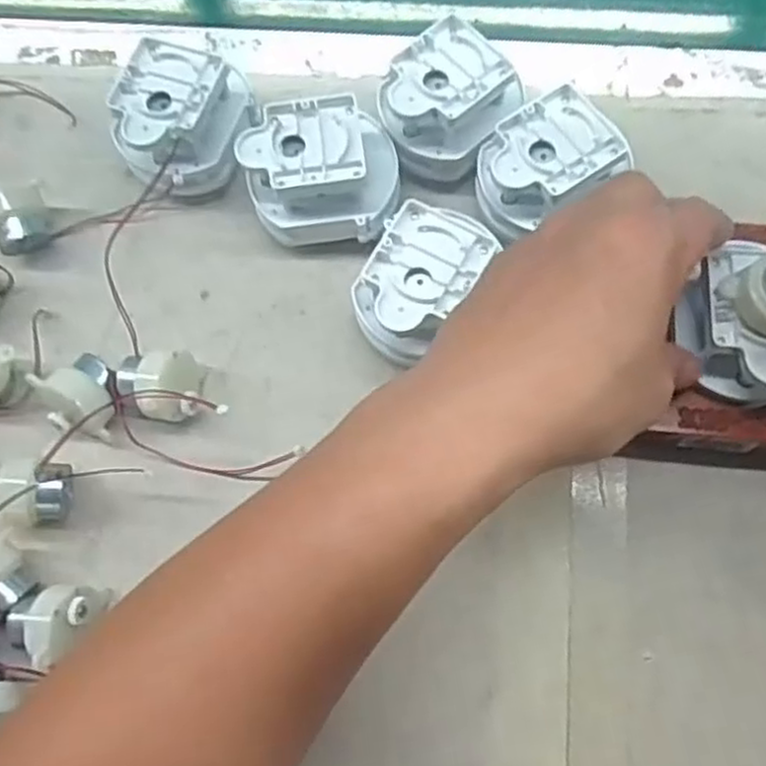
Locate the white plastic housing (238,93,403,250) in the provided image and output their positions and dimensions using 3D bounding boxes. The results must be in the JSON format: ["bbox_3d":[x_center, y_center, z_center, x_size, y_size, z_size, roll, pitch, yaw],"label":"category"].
[{"bbox_3d":[-0.028,-0.095,0.357,0.068,0.053,0.055,-4,72,2],"label":"white plastic housing"}]

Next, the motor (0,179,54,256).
[{"bbox_3d":[-0.179,-0.080,0.369,0.025,0.028,0.034,4,105,12],"label":"motor"}]

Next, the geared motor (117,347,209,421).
[{"bbox_3d":[-0.100,0.003,0.338,0.032,0.032,0.029,-4,72,1],"label":"geared motor"}]

